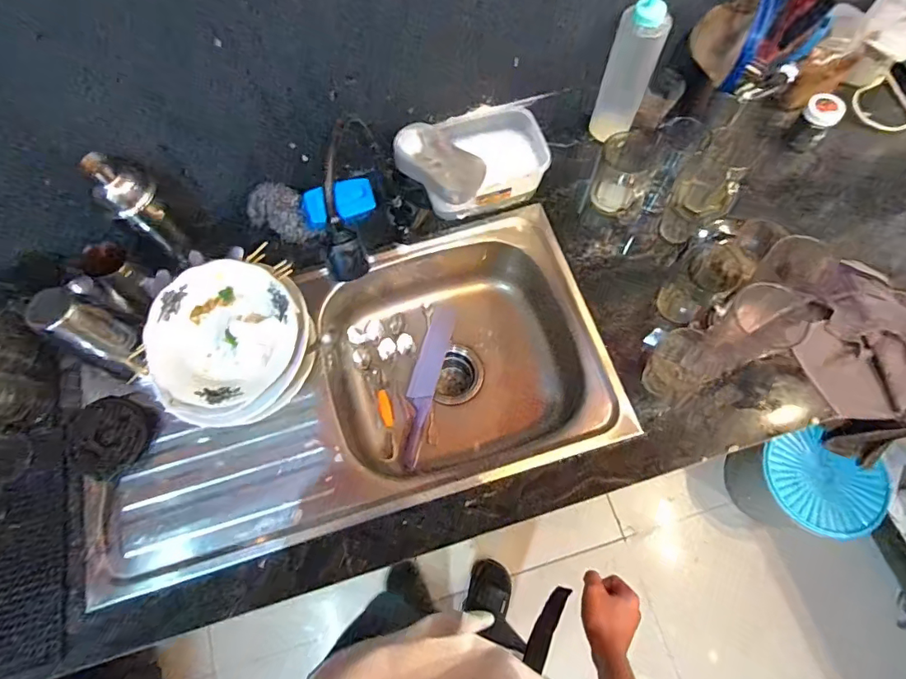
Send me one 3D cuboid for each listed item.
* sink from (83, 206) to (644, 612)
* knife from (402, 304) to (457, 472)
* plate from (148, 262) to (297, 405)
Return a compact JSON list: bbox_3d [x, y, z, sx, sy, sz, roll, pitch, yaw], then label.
[{"bbox_3d":[-0.141,0.085,0.758,0.730,0.156,0.395,-18,69,-4],"label":"sink"},{"bbox_3d":[-0.047,0.071,0.816,0.043,0.019,0.290,12,70,8],"label":"knife"},{"bbox_3d":[-0.293,-0.009,0.612,0.176,0.035,0.178,0,80,1],"label":"plate"}]

